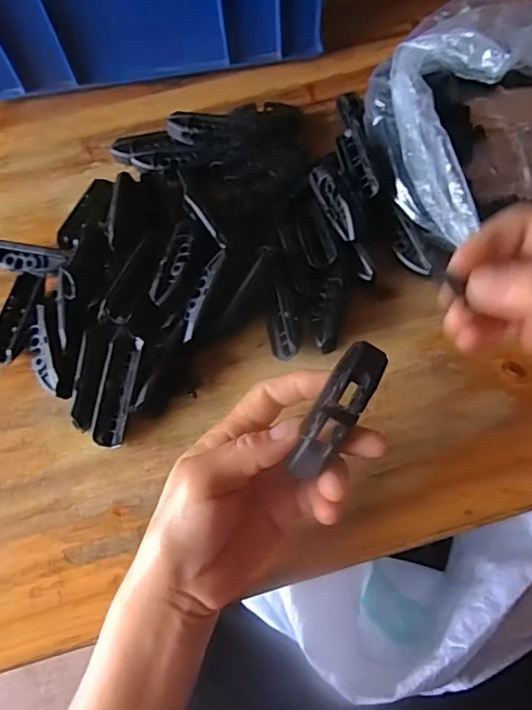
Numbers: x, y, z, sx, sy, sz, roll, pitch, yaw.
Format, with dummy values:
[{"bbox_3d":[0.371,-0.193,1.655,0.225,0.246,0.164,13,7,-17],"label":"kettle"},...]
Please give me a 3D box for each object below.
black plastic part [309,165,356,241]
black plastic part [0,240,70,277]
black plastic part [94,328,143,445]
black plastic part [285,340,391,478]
[{"bbox_3d":[0.048,-0.115,0.378,0.013,0.013,0.072,-18,64,-5],"label":"black plastic part"},{"bbox_3d":[-0.183,-0.073,0.387,0.065,0.010,0.022,9,94,2],"label":"black plastic part"},{"bbox_3d":[-0.095,0.022,0.335,0.020,0.013,0.076,9,85,8],"label":"black plastic part"},{"bbox_3d":[0.035,0.026,0.246,0.020,0.015,0.070,29,88,16],"label":"black plastic part"}]

